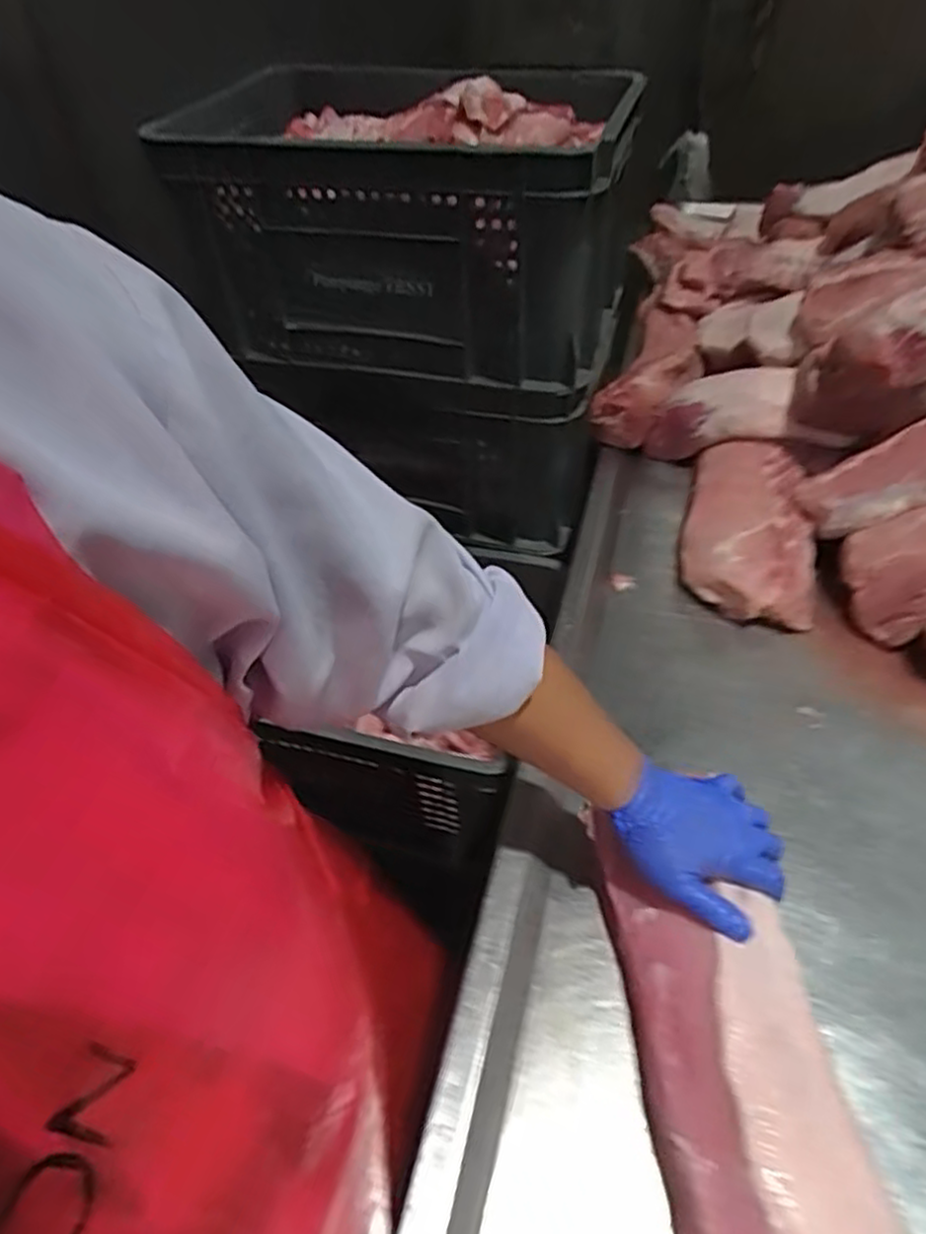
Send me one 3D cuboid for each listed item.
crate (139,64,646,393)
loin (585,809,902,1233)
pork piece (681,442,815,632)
[{"bbox_3d":[-0.050,-0.488,0.922,0.483,0.270,0.344,10,48,14],"label":"crate"},{"bbox_3d":[0.184,0.324,0.462,0.128,0.051,0.370,-5,43,-3],"label":"loin"},{"bbox_3d":[0.350,-0.110,0.900,0.146,0.069,0.279,10,47,12],"label":"pork piece"}]

